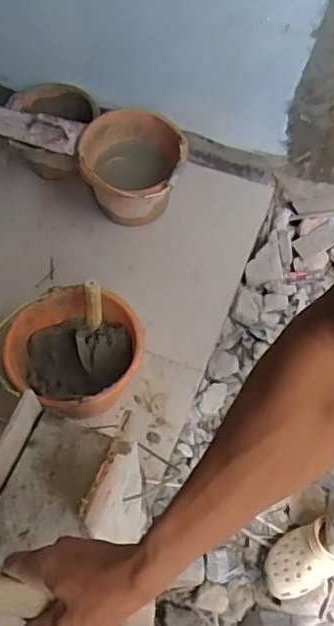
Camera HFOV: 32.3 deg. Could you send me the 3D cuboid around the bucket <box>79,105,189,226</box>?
[{"bbox_3d":[-0.093,-0.369,1.552,0.290,0.242,0.286,0,61,-1],"label":"bucket"}]

